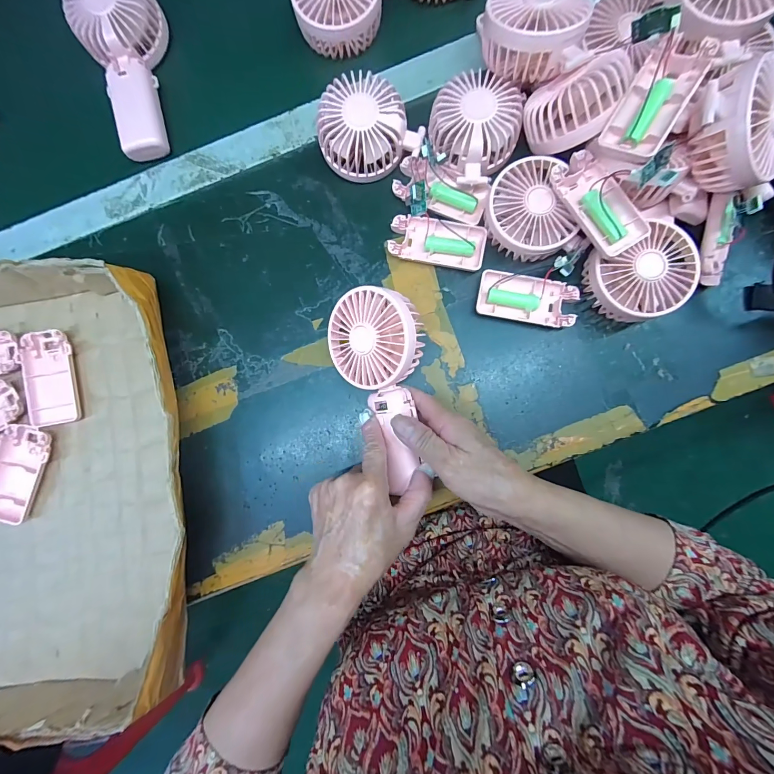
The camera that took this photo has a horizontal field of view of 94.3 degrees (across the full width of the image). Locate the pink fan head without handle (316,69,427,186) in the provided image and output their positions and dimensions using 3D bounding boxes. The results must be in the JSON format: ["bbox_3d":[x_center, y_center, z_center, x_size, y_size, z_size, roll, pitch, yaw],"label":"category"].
[{"bbox_3d":[-0.019,-0.248,0.348,0.094,0.048,0.078,-27,86,1],"label":"pink fan head without handle"}]

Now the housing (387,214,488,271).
[{"bbox_3d":[0.050,-0.145,0.360,0.094,0.015,0.043,11,87,3],"label":"housing"}]

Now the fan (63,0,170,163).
[{"bbox_3d":[-0.258,-0.325,0.360,0.079,0.044,0.163,-17,86,1],"label":"fan"}]

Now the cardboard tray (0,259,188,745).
[{"bbox_3d":[-0.364,0.097,0.333,0.371,0.063,0.396,-10,87,2],"label":"cardboard tray"}]

